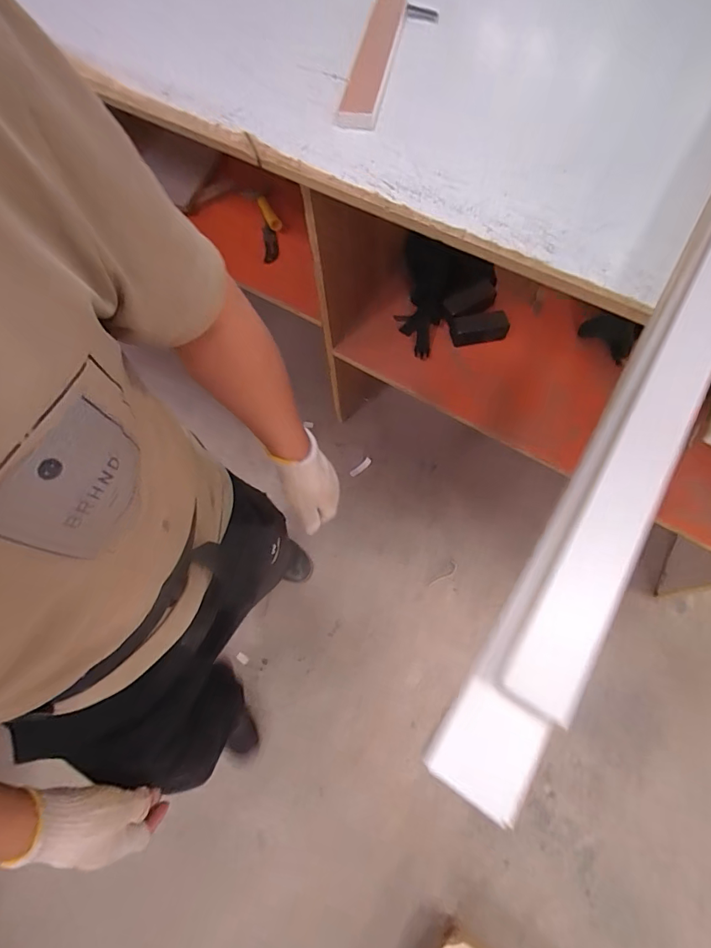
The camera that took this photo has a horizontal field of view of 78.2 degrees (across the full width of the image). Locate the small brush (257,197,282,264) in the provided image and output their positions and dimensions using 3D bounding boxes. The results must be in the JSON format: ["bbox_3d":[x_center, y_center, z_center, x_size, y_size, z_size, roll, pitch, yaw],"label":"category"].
[{"bbox_3d":[-0.214,-0.622,1.112,0.052,0.026,0.171,-7,90,0],"label":"small brush"}]

